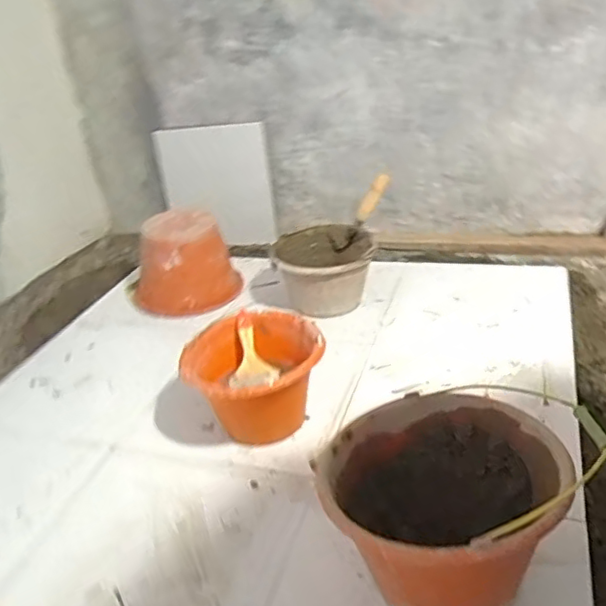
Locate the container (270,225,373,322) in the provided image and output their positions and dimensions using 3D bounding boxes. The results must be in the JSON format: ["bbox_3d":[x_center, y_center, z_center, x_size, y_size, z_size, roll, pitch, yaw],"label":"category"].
[{"bbox_3d":[0.047,-0.073,1.465,0.224,0.157,0.246,-6,30,3],"label":"container"}]

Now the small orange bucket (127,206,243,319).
[{"bbox_3d":[-0.329,-0.119,1.602,0.249,0.220,0.271,-6,30,3],"label":"small orange bucket"}]

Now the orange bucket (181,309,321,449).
[{"bbox_3d":[-0.088,0.142,1.106,0.240,0.173,0.240,-6,30,3],"label":"orange bucket"}]

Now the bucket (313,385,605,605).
[{"bbox_3d":[0.172,0.273,0.766,0.280,0.211,0.257,-6,30,3],"label":"bucket"}]

